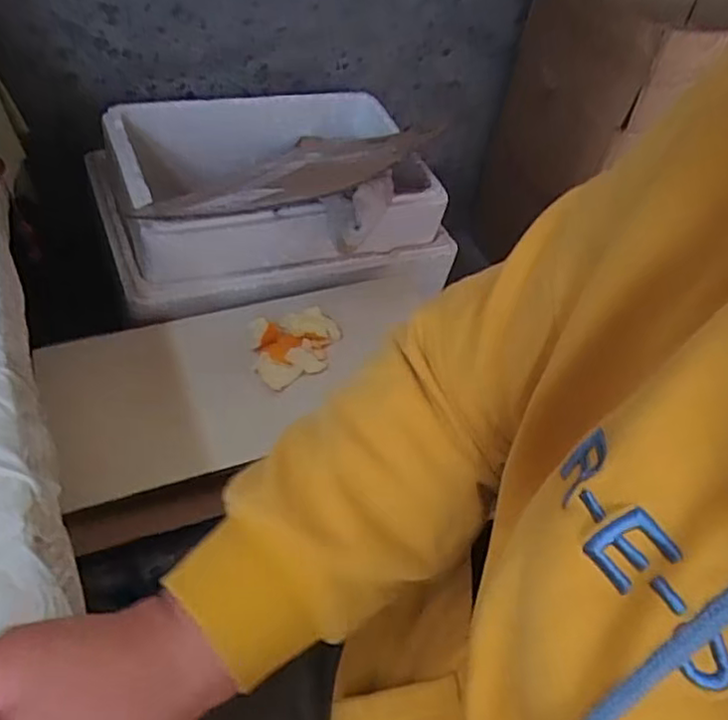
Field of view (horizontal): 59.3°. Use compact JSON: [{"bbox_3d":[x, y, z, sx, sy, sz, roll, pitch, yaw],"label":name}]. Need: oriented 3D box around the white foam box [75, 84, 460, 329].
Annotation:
[{"bbox_3d":[-0.129,-0.243,0.922,0.476,0.161,0.350,-11,54,-14],"label":"white foam box"}]

